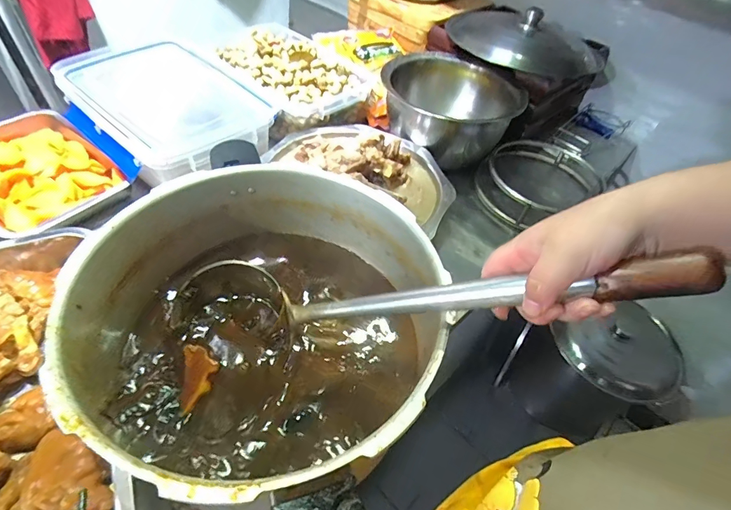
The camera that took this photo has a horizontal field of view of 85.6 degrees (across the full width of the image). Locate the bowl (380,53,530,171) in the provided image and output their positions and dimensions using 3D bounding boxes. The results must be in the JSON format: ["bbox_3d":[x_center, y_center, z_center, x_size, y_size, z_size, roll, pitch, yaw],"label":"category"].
[{"bbox_3d":[0.161,-0.304,0.823,0.263,0.118,0.263,4,47,-4],"label":"bowl"}]

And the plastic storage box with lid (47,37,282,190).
[{"bbox_3d":[-0.345,-0.256,0.721,0.350,0.110,0.258,37,53,24],"label":"plastic storage box with lid"}]

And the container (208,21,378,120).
[{"bbox_3d":[-0.169,-0.391,0.861,0.333,0.085,0.266,33,52,22],"label":"container"}]

